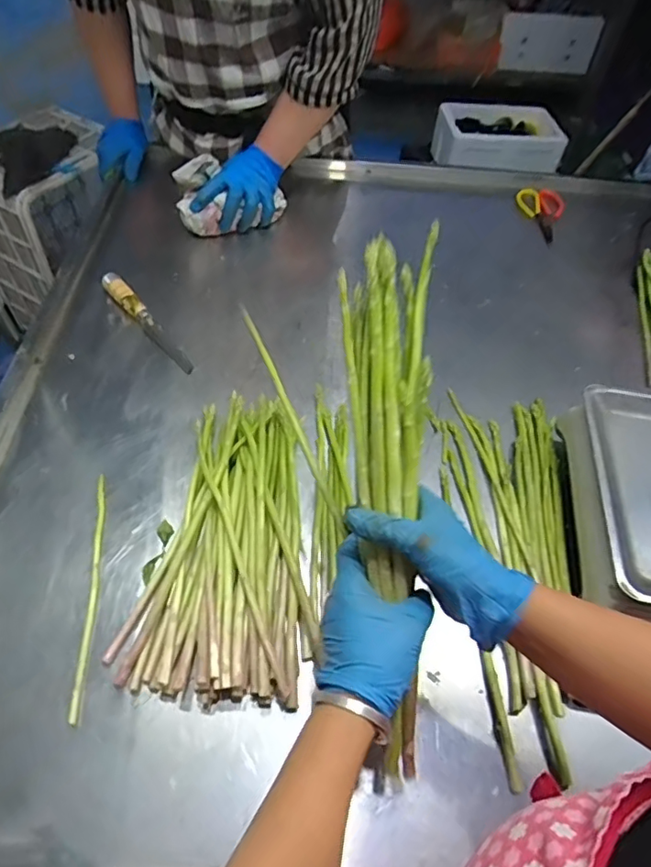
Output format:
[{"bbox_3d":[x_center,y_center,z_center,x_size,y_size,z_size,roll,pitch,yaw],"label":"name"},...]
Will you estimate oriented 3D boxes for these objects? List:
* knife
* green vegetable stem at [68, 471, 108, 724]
[{"bbox_3d":[-0.251,-0.157,0.746,0.029,0.029,0.202,-32,63,-24],"label":"knife"},{"bbox_3d":[-0.232,0.151,0.535,0.011,0.014,0.248,-5,55,-8],"label":"green vegetable stem"}]

